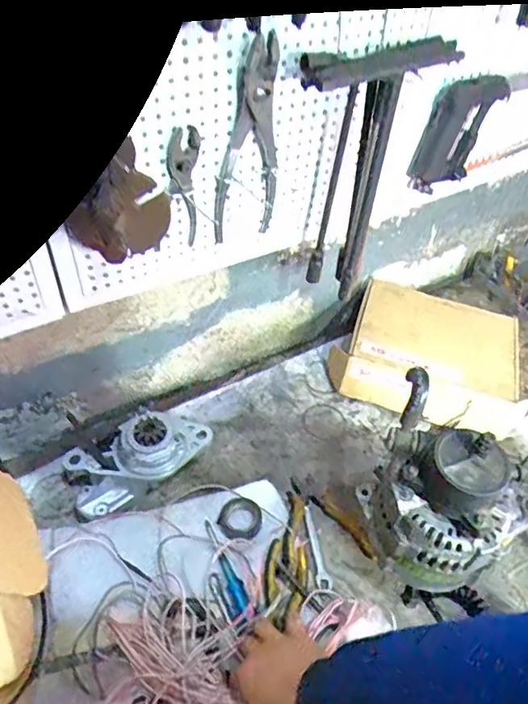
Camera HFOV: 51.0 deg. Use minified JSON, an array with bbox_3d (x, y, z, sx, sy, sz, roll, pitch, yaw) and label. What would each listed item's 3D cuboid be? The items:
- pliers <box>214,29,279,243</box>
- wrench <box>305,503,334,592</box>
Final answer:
[{"bbox_3d":[-0.012,-0.231,0.626,0.080,0.242,0.017,-15,56,-23],"label":"pliers"},{"bbox_3d":[0.070,0.257,0.737,0.017,0.014,0.118,-4,48,-9],"label":"wrench"}]

